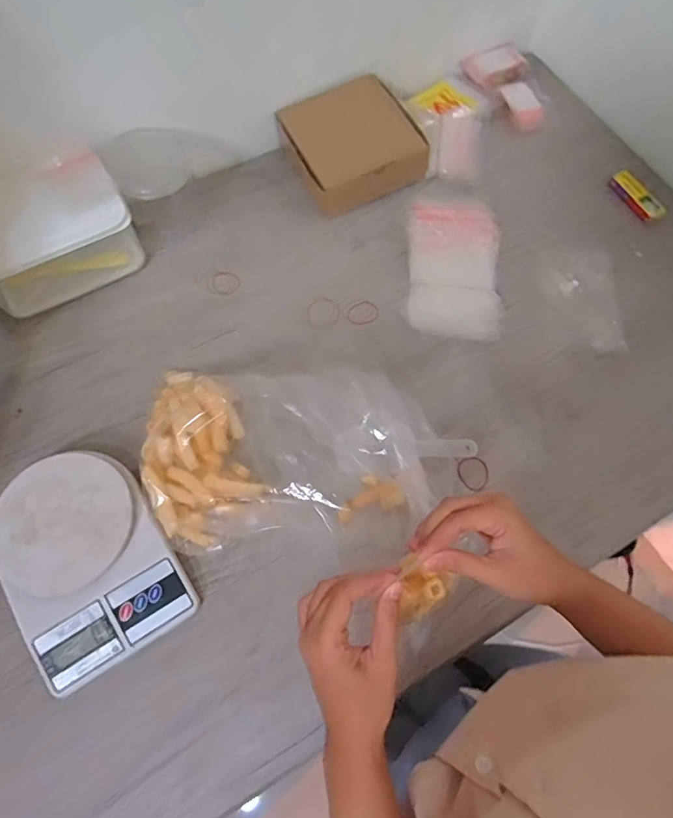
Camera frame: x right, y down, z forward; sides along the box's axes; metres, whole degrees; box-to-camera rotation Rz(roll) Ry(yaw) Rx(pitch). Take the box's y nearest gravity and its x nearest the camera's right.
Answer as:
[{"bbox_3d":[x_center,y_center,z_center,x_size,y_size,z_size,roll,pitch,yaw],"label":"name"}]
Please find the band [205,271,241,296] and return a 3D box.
[{"bbox_3d":[-0.146,-0.162,0.638,0.044,0.005,0.034,0,69,-2],"label":"band"}]

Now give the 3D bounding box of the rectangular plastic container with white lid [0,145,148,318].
[{"bbox_3d":[-0.338,-0.204,0.587,0.181,0.096,0.113,-29,73,-12],"label":"rectangular plastic container with white lid"}]

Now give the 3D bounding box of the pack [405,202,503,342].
[{"bbox_3d":[0.151,-0.180,0.629,0.114,0.024,0.190,5,69,0],"label":"pack"}]

